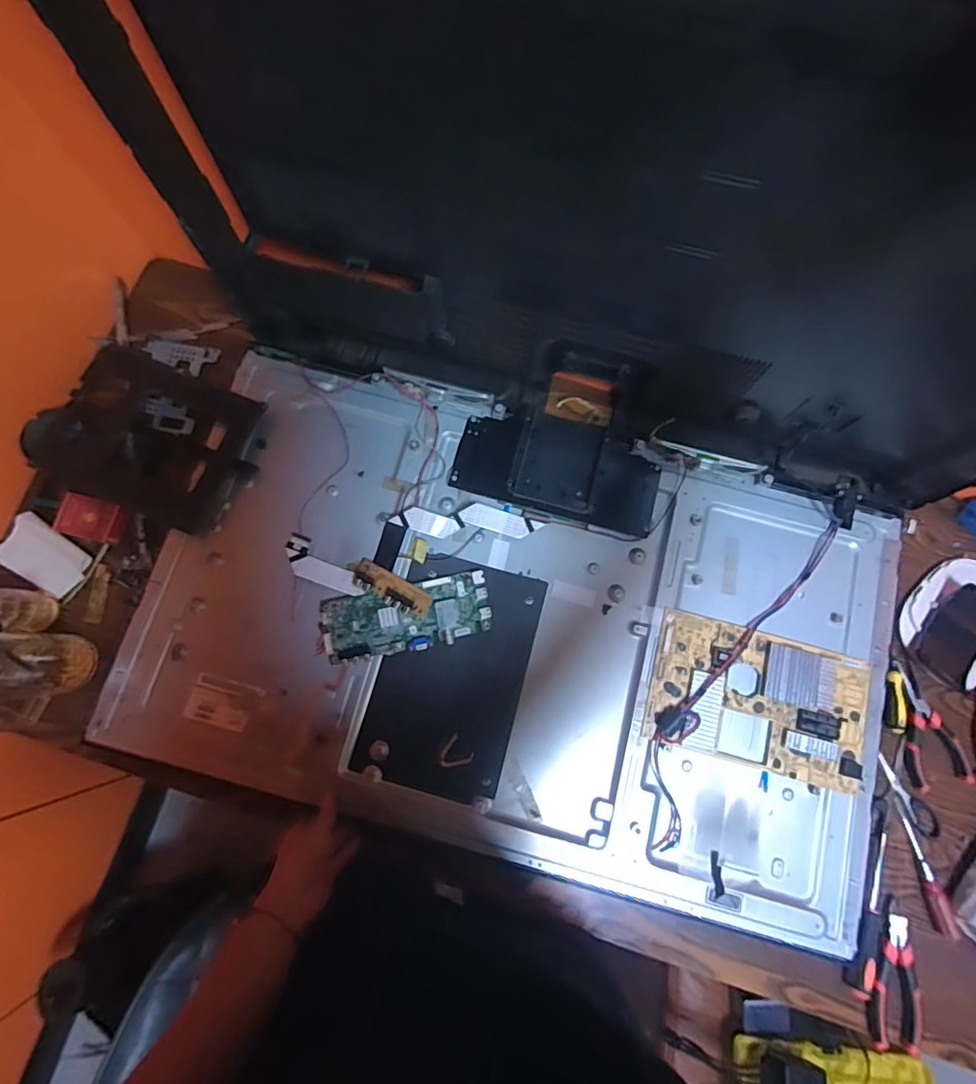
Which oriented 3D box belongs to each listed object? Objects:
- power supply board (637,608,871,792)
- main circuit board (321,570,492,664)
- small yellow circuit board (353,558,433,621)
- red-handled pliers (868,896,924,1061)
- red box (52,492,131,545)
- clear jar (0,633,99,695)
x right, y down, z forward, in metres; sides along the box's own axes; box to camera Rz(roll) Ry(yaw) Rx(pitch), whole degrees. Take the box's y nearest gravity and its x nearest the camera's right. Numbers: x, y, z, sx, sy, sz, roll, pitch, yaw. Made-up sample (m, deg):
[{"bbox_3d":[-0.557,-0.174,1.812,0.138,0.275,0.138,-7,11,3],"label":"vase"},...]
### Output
[{"bbox_3d":[0.343,0.198,0.675,0.267,0.018,0.164,15,78,2],"label":"power supply board"},{"bbox_3d":[-0.102,0.098,0.685,0.208,0.015,0.082,-11,78,-3],"label":"main circuit board"},{"bbox_3d":[-0.125,0.062,0.691,0.109,0.010,0.037,30,79,5],"label":"small yellow circuit board"},{"bbox_3d":[0.470,0.506,0.614,0.061,0.021,0.148,6,78,0],"label":"red-handled pliers"},{"bbox_3d":[-0.537,-0.031,0.717,0.093,0.016,0.055,14,78,2],"label":"red box"},{"bbox_3d":[-0.554,0.154,0.670,0.062,0.084,0.074,7,78,0],"label":"clear jar"}]

